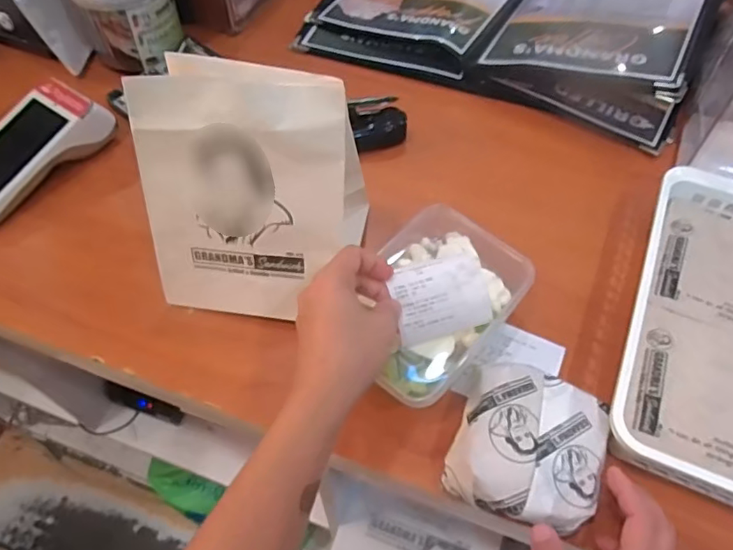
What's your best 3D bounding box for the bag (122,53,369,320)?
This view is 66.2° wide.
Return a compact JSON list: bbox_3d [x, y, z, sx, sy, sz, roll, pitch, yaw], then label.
[{"bbox_3d":[-0.094,-0.054,0.462,0.174,0.179,0.114,3,58,2],"label":"bag"}]

